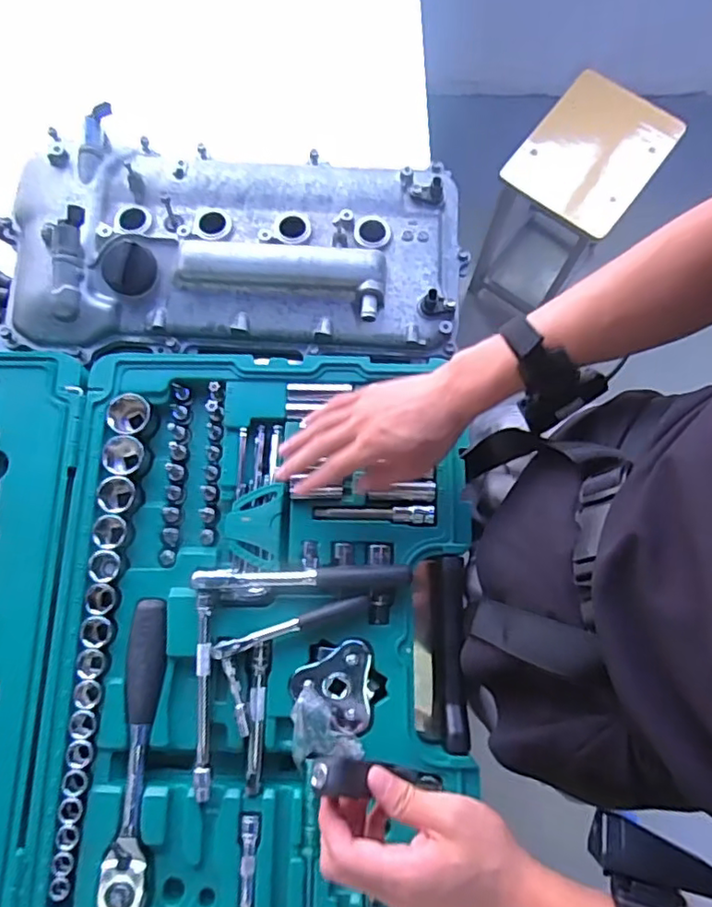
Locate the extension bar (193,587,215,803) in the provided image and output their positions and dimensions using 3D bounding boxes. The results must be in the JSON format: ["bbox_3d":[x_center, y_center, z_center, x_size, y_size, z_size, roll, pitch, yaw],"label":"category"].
[{"bbox_3d":[-0.130,0.203,0.512,0.014,0.013,0.168,-1,75,-2],"label":"extension bar"}]

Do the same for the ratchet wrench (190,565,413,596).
[{"bbox_3d":[-0.049,0.113,0.537,0.192,0.040,0.022,-1,75,-2],"label":"ratchet wrench"}]

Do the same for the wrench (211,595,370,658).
[{"bbox_3d":[-0.056,0.153,0.529,0.139,0.019,0.016,-17,76,-6],"label":"wrench"}]

